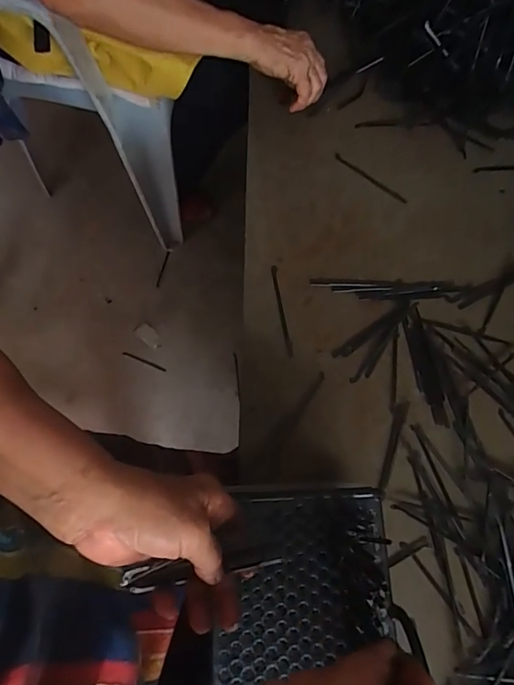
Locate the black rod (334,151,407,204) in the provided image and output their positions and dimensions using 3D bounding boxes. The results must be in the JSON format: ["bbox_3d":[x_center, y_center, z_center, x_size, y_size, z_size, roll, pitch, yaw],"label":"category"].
[{"bbox_3d":[0.148,-0.214,0.585,0.110,0.009,0.008,36,75,10],"label":"black rod"}]

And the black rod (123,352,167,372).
[{"bbox_3d":[-0.260,0.045,1.034,0.111,0.011,0.010,23,73,7],"label":"black rod"}]

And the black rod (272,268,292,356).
[{"bbox_3d":[0.029,-0.039,0.528,0.007,0.004,0.114,-8,72,-4],"label":"black rod"}]

